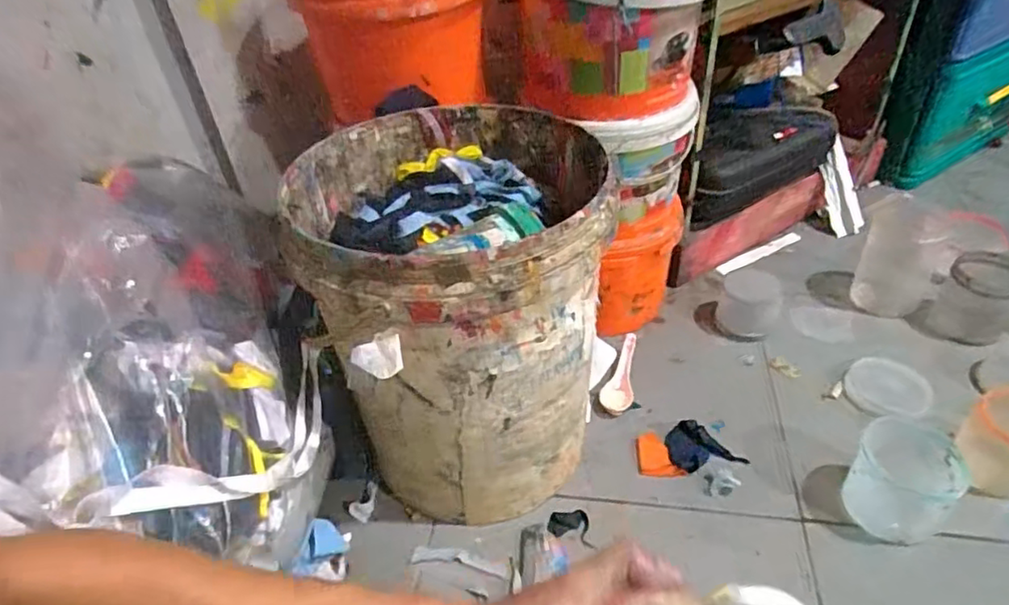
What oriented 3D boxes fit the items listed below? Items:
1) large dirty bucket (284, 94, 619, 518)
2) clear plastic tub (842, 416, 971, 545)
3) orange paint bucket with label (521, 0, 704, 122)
[{"bbox_3d":[-0.032,0.012,0.670,0.292,0.353,0.303,-4,40,3],"label":"large dirty bucket"},{"bbox_3d":[0.419,0.189,0.645,0.094,0.085,0.094,-4,40,3],"label":"clear plastic tub"},{"bbox_3d":[0.117,-0.321,0.693,0.208,0.171,0.187,-10,40,-5],"label":"orange paint bucket with label"}]

